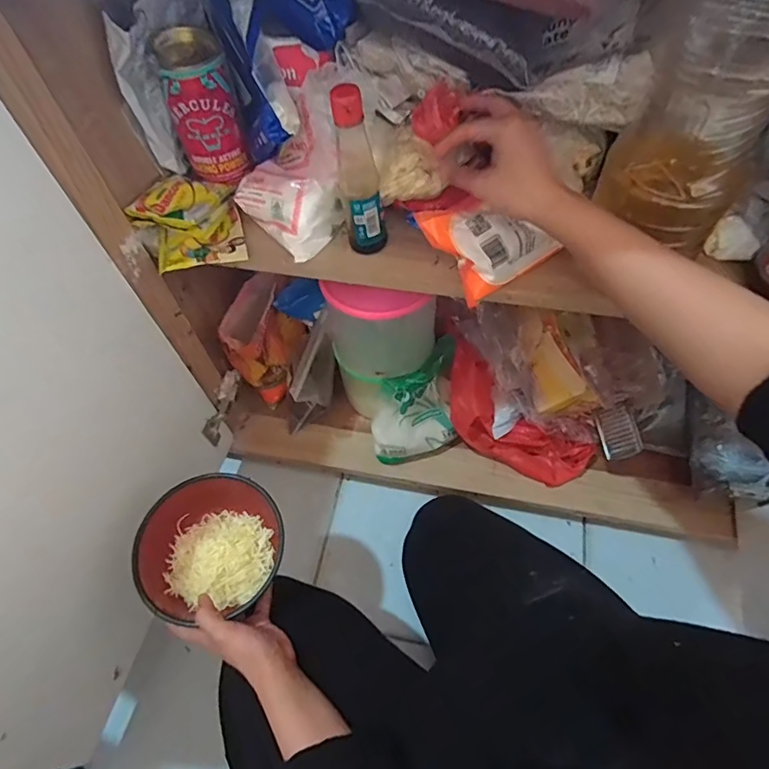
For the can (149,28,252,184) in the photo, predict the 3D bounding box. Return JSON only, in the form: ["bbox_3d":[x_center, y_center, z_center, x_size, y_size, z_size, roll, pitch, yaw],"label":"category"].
[{"bbox_3d":[-0.189,-0.288,0.525,0.066,0.128,0.068,-2,57,2],"label":"can"}]

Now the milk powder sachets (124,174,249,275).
[{"bbox_3d":[-0.209,-0.174,0.532,0.106,0.040,0.117,-15,57,-6],"label":"milk powder sachets"}]

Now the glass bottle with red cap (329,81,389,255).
[{"bbox_3d":[-0.022,-0.192,0.460,0.038,0.150,0.036,-8,57,-1],"label":"glass bottle with red cap"}]

